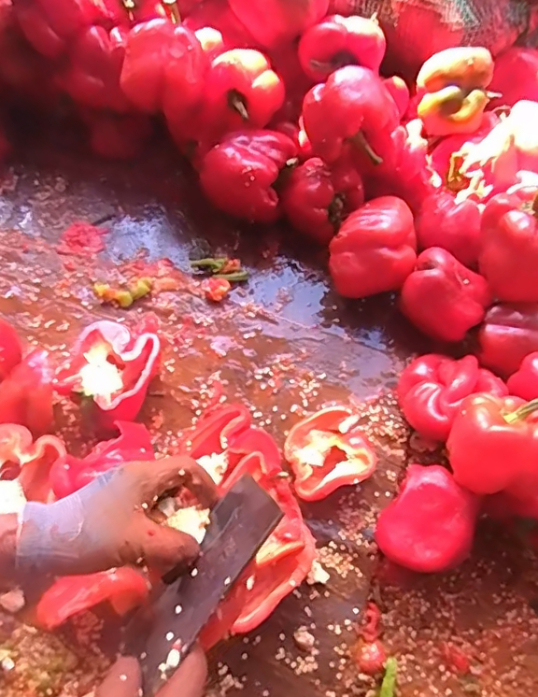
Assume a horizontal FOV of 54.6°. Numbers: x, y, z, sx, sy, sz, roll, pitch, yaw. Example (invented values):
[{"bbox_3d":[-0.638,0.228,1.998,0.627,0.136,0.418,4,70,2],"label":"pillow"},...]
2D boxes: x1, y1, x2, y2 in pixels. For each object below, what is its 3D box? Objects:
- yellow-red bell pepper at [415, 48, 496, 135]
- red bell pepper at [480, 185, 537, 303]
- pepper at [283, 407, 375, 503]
[{"bbox_3d":[0.213,-0.302,0.609,0.084,0.078,0.071,17,66,9],"label":"yellow-red bell pepper"},{"bbox_3d":[0.263,-0.113,0.518,0.096,0.090,0.101,0,65,1],"label":"red bell pepper"},{"bbox_3d":[0.056,0.103,0.525,0.076,0.053,0.083,-17,67,-8],"label":"pepper"}]

